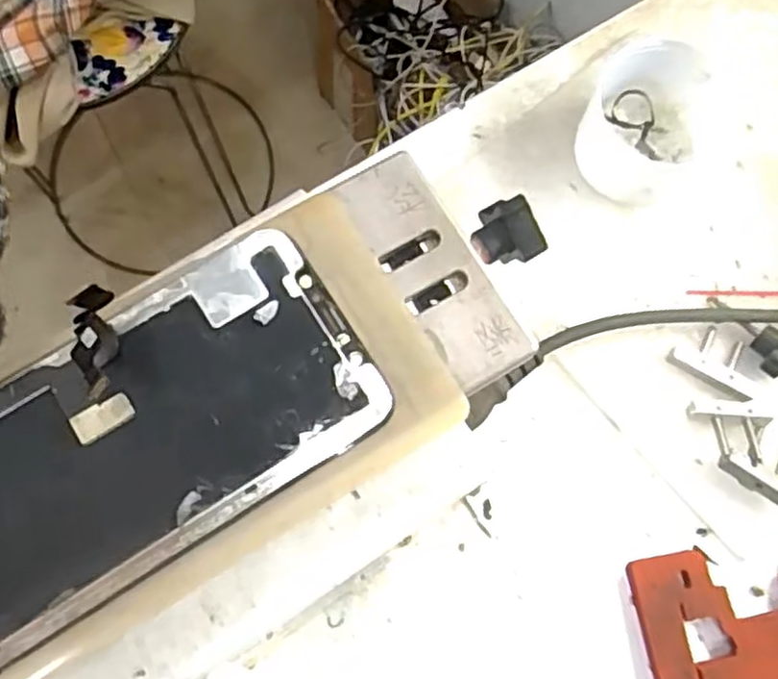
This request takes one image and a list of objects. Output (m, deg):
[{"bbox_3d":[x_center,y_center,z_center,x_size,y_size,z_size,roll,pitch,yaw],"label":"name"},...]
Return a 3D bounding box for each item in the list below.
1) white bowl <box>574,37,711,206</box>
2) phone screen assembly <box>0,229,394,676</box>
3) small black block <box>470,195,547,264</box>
[{"bbox_3d":[0.129,-0.108,0.358,0.066,0.050,0.069,34,79,6],"label":"white bowl"},{"bbox_3d":[-0.074,0.030,0.194,0.142,0.005,0.068,-32,80,-8],"label":"phone screen assembly"},{"bbox_3d":[0.036,-0.032,0.226,0.019,0.012,0.020,-23,80,-8],"label":"small black block"}]

